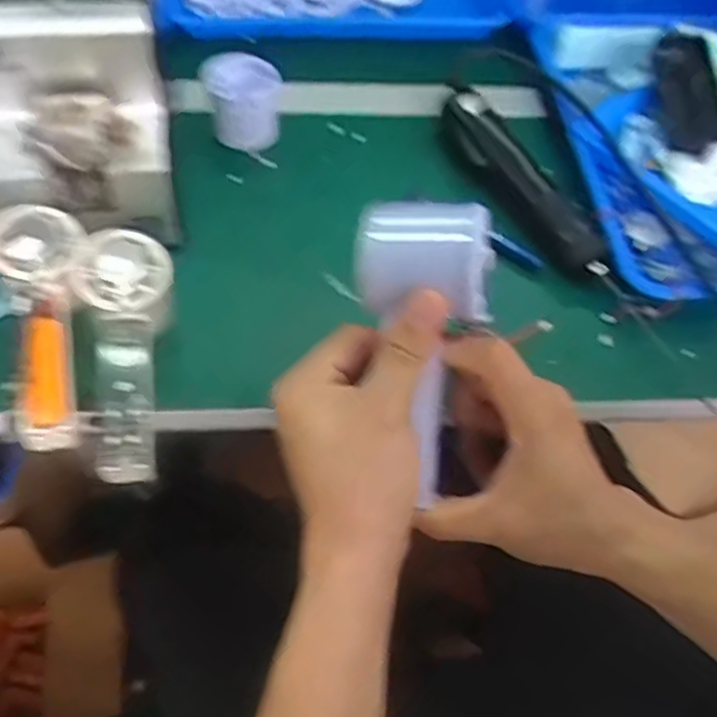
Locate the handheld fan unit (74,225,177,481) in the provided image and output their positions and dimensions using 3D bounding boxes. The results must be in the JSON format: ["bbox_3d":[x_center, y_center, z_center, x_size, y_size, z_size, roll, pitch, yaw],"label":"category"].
[{"bbox_3d":[-0.143,-0.003,0.445,0.057,0.042,0.157,-4,74,-7],"label":"handheld fan unit"}]

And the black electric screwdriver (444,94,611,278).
[{"bbox_3d":[0.125,-0.145,0.569,0.036,0.031,0.206,-20,60,-17],"label":"black electric screwdriver"}]

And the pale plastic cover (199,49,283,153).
[{"bbox_3d":[-0.095,-0.213,0.588,0.060,0.052,0.070,-6,57,-8],"label":"pale plastic cover"}]

